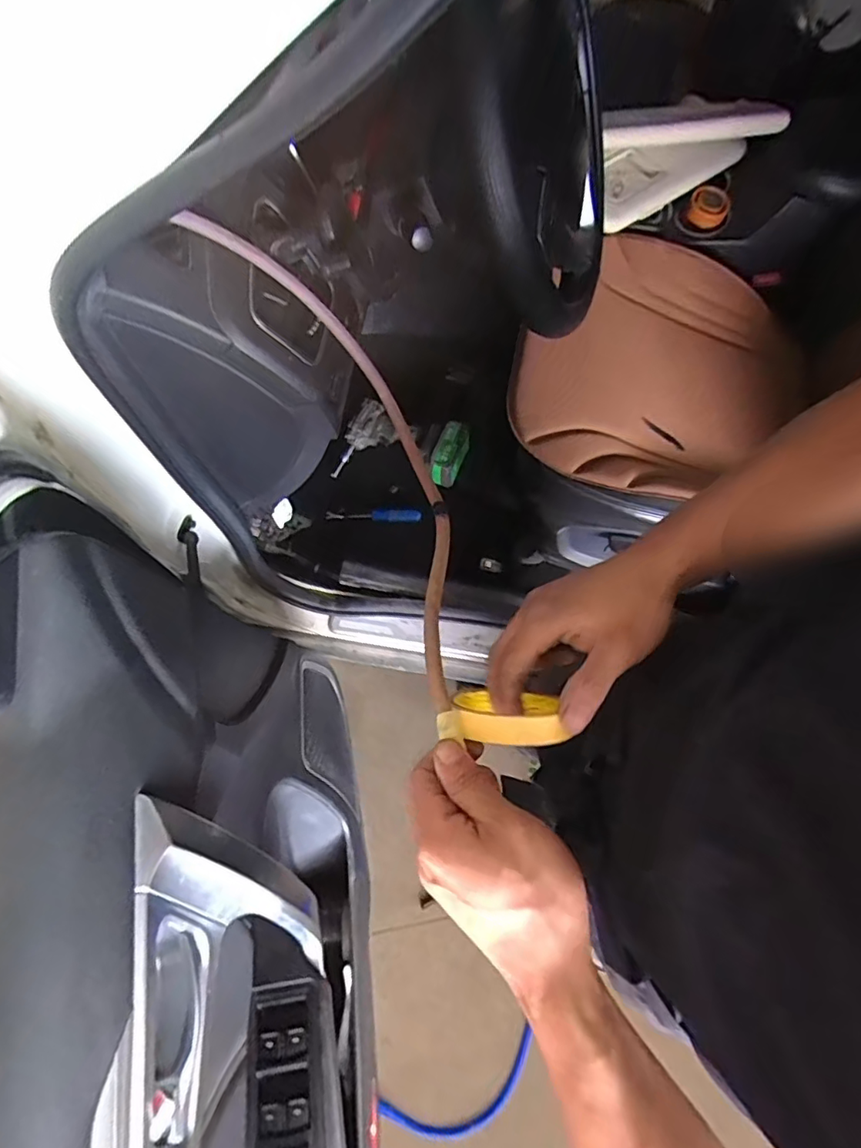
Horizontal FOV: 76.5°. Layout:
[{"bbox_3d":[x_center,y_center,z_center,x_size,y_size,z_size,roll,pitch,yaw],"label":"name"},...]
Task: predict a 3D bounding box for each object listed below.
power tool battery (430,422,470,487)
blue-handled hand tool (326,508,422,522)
[{"bbox_3d":[0.040,-0.249,1.125,0.064,0.073,0.119,23,74,5],"label":"power tool battery"},{"bbox_3d":[-0.117,-0.125,1.133,0.195,0.034,0.026,5,73,-1],"label":"blue-handled hand tool"}]

